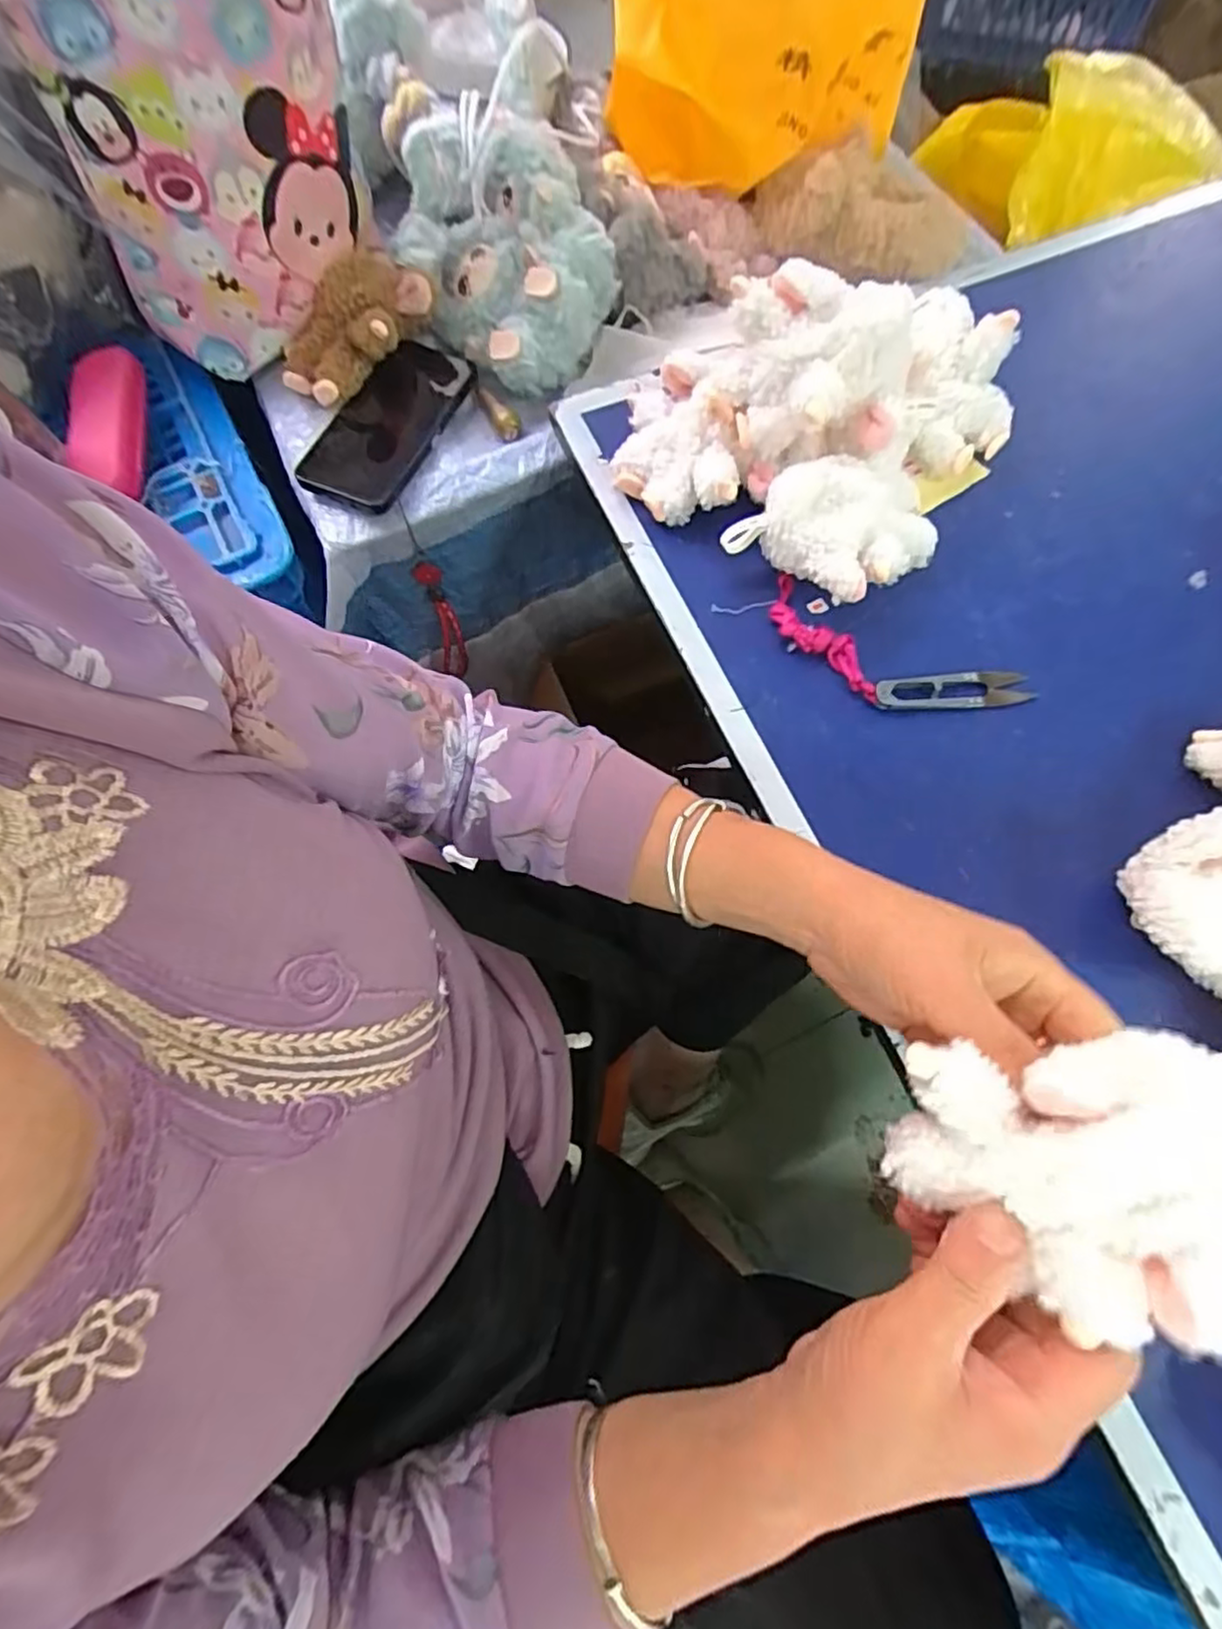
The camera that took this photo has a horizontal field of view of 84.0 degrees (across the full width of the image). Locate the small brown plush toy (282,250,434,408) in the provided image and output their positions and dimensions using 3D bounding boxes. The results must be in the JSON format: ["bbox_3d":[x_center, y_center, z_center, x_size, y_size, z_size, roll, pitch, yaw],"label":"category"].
[{"bbox_3d":[-0.203,-0.390,0.543,0.131,0.050,0.085,-41,75,-12],"label":"small brown plush toy"}]

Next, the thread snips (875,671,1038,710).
[{"bbox_3d":[0.219,-0.080,0.434,0.099,0.007,0.024,-2,71,0],"label":"thread snips"}]

